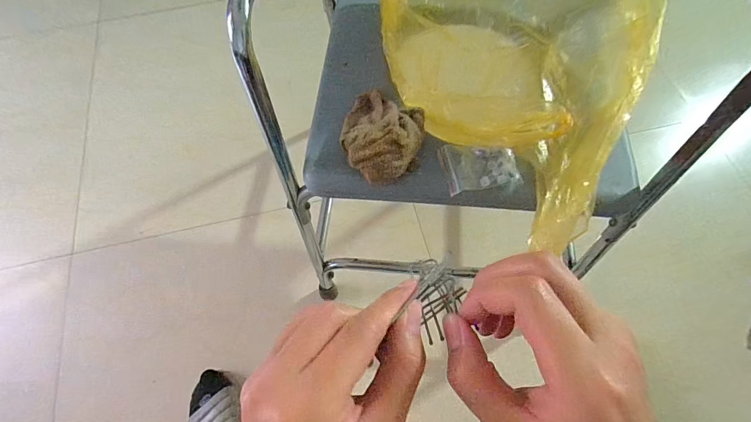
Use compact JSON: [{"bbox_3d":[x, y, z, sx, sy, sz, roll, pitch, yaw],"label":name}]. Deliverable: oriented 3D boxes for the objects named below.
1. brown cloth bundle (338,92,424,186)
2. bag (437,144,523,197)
[{"bbox_3d":[0.009,-0.106,0.483,0.105,0.037,0.142,3,65,3],"label":"brown cloth bundle"},{"bbox_3d":[0.129,-0.059,0.475,0.088,0.010,0.066,-11,65,-4],"label":"bag"}]

